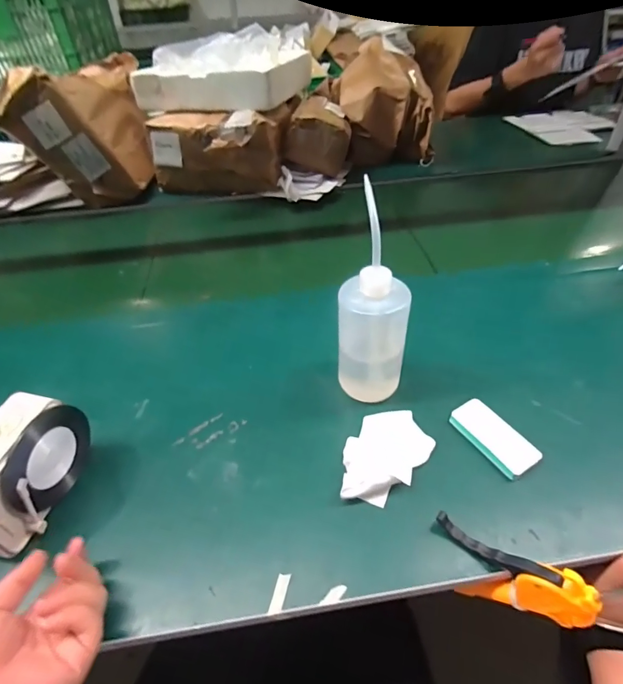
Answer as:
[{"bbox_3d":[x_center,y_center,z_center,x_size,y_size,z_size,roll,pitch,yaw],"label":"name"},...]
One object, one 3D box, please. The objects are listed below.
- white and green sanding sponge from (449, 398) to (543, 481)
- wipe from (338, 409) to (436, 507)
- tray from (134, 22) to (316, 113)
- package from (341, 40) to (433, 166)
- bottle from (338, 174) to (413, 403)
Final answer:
[{"bbox_3d":[0.202,0.107,0.464,0.046,0.020,0.093,-23,46,-18],"label":"white and green sanding sponge"},{"bbox_3d":[0.078,0.121,0.445,0.075,0.029,0.121,23,50,26],"label":"wipe"},{"bbox_3d":[-0.196,-0.660,1.000,0.318,0.109,0.341,12,46,16],"label":"tray"},{"bbox_3d":[0.186,-0.605,1.053,0.219,0.201,0.216,1,44,5],"label":"package"},{"bbox_3d":[0.069,-0.032,0.464,0.076,0.227,0.081,5,45,9],"label":"bottle"}]

